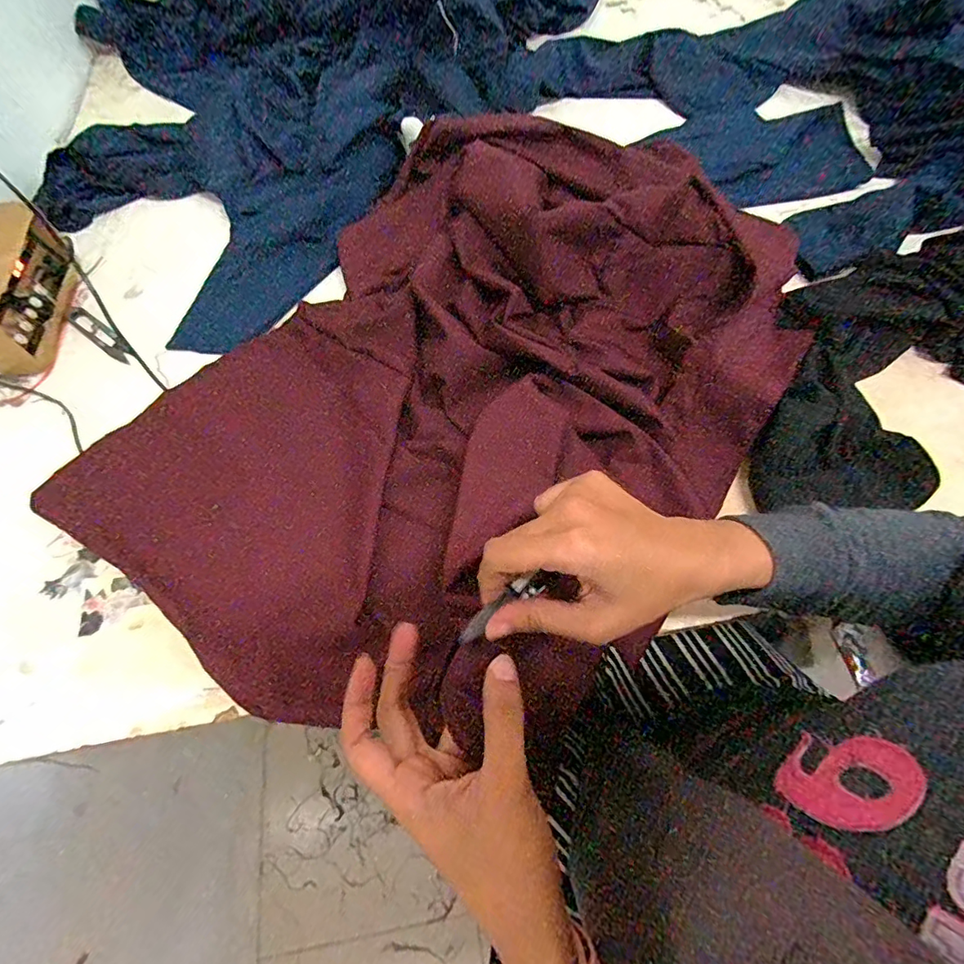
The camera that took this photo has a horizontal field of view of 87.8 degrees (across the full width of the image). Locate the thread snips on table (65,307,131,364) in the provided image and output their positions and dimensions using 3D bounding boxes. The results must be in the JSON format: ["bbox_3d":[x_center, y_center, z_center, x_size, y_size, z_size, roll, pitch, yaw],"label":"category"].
[{"bbox_3d":[-0.419,-0.163,0.550,0.110,0.006,0.022,33,69,17],"label":"thread snips on table"}]

